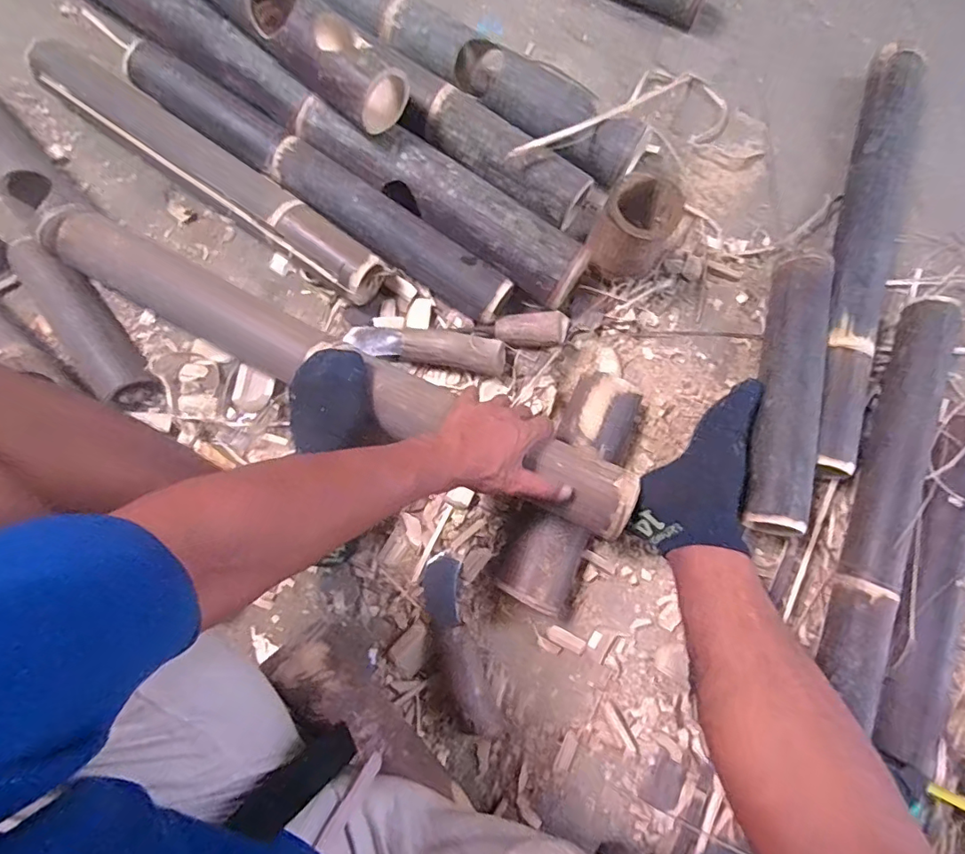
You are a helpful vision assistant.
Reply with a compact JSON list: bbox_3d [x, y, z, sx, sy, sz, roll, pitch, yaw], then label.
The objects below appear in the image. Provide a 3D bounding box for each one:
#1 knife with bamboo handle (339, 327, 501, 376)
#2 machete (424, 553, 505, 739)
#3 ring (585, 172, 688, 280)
[{"bbox_3d":[-0.070,-0.103,0.639,0.197,0.036,0.048,12,79,4],"label":"knife with bamboo handle"},{"bbox_3d":[-0.027,0.249,0.584,0.052,0.045,0.207,-16,79,-2],"label":"machete"},{"bbox_3d":[0.185,-0.239,0.642,0.090,0.118,0.099,31,81,7],"label":"ring"}]

